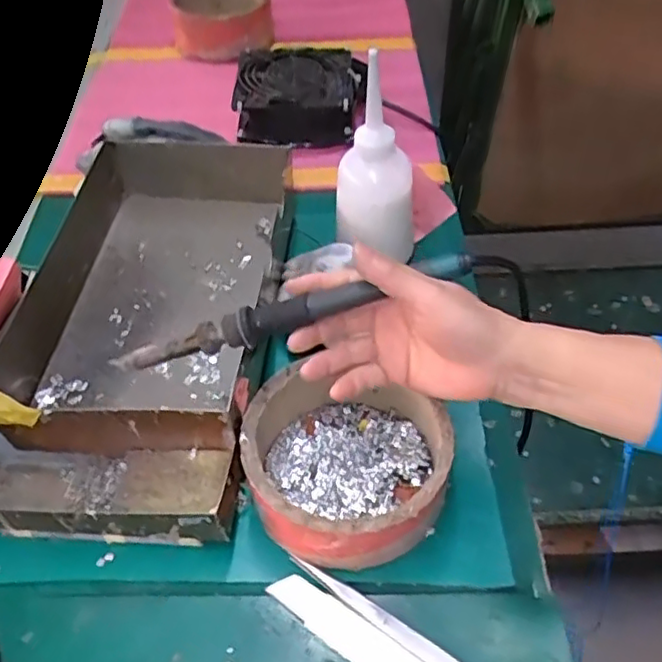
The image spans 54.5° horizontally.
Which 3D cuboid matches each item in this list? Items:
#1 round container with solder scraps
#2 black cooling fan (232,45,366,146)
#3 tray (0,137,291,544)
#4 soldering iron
[{"bbox_3d":[0.010,0.079,0.393,0.118,0.050,0.113,-2,50,2],"label":"round container with solder scraps"},{"bbox_3d":[-0.032,-0.247,0.667,0.129,0.039,0.133,-2,50,2],"label":"black cooling fan"},{"bbox_3d":[-0.136,-0.016,0.471,0.179,0.059,0.329,0,51,3],"label":"tray"},{"bbox_3d":[-0.027,-0.009,0.357,0.209,0.016,0.016,-16,50,10],"label":"soldering iron"}]

